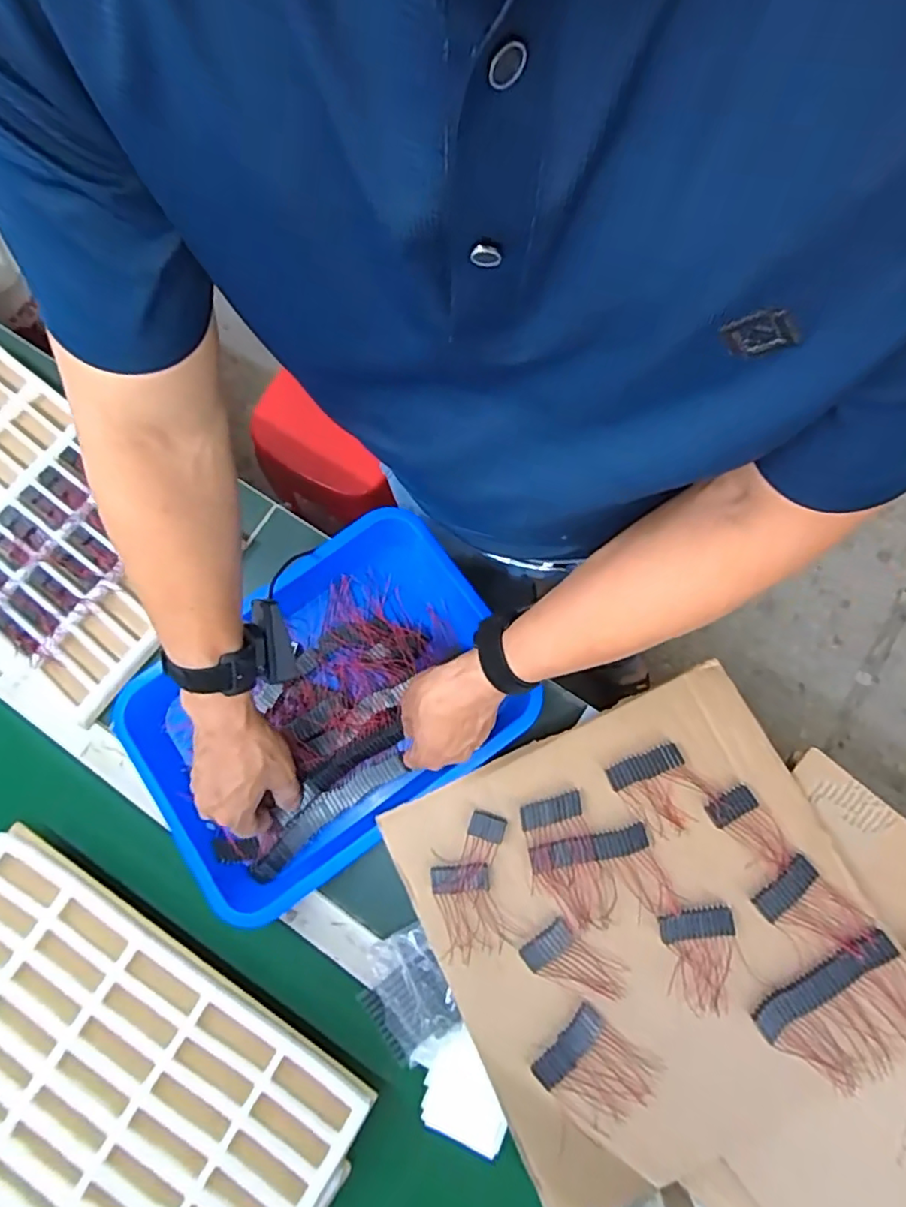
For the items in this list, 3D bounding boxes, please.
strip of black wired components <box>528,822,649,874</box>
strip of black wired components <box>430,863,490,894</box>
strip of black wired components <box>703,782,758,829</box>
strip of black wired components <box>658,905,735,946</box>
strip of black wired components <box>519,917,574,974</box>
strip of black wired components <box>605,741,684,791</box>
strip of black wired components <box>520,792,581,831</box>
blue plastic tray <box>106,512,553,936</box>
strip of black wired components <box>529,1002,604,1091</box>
[{"bbox_3d":[0.120,0.219,0.535,0.103,0.007,0.023,-13,77,0],"label":"strip of black wired components"},{"bbox_3d":[0.006,0.244,0.531,0.051,0.010,0.023,-4,77,2],"label":"strip of black wired components"},{"bbox_3d":[0.250,0.182,0.541,0.047,0.011,0.023,-31,78,-4],"label":"strip of black wired components"},{"bbox_3d":[0.209,0.276,0.515,0.062,0.008,0.023,-11,77,0],"label":"strip of black wired components"},{"bbox_3d":[0.082,0.297,0.522,0.047,0.007,0.023,-36,78,-5],"label":"strip of black wired components"},{"bbox_3d":[0.175,0.149,0.551,0.069,0.007,0.023,-20,77,-2],"label":"strip of black wired components"},{"bbox_3d":[0.088,0.189,0.545,0.058,0.005,0.020,-15,77,-1],"label":"strip of black wired components"},{"bbox_3d":[-0.125,0.099,0.592,0.358,0.073,0.266,-34,73,-9],"label":"blue plastic tray"},{"bbox_3d":[0.097,0.374,0.503,0.025,0.012,0.071,42,82,11],"label":"strip of black wired components"}]

